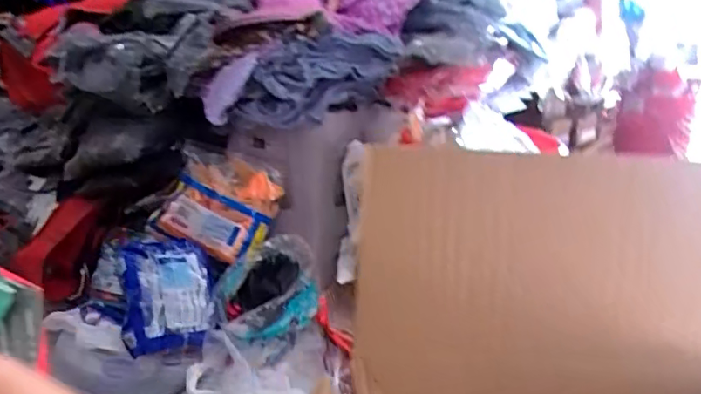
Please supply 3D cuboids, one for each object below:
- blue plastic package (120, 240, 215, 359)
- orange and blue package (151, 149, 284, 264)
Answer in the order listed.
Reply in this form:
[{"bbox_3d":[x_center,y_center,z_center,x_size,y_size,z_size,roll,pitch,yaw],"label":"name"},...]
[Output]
[{"bbox_3d":[-0.367,0.193,1.130,0.174,0.225,0.046,-3,-24,-20],"label":"blue plastic package"},{"bbox_3d":[-0.297,0.013,1.256,0.242,0.220,0.062,23,-15,1],"label":"orange and blue package"}]

